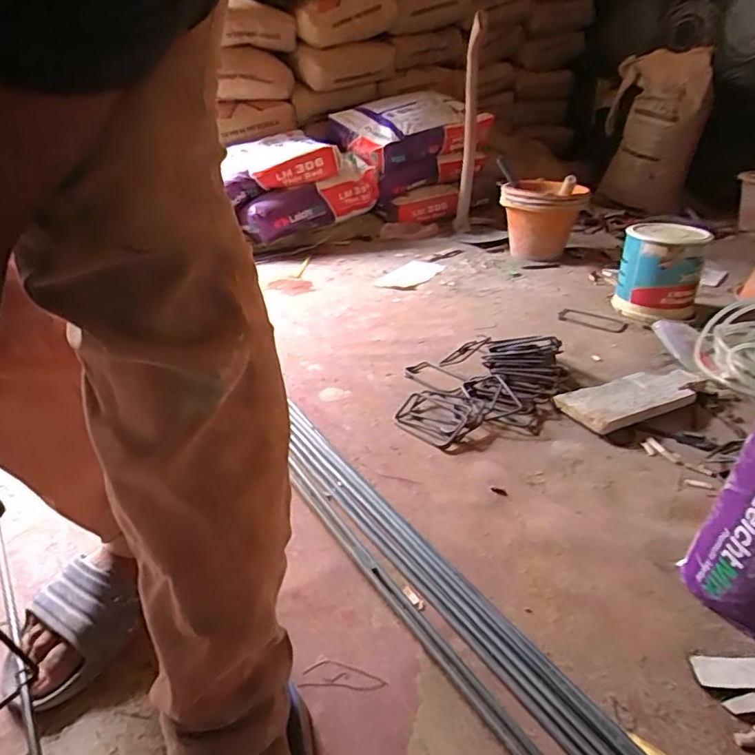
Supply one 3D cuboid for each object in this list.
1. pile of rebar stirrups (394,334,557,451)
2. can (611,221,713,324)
[{"bbox_3d":[0.181,0.010,0.983,0.274,0.047,0.368,11,30,20],"label":"pile of rebar stirrups"},{"bbox_3d":[0.647,-0.239,1.263,0.177,0.195,0.190,14,31,25],"label":"can"}]

